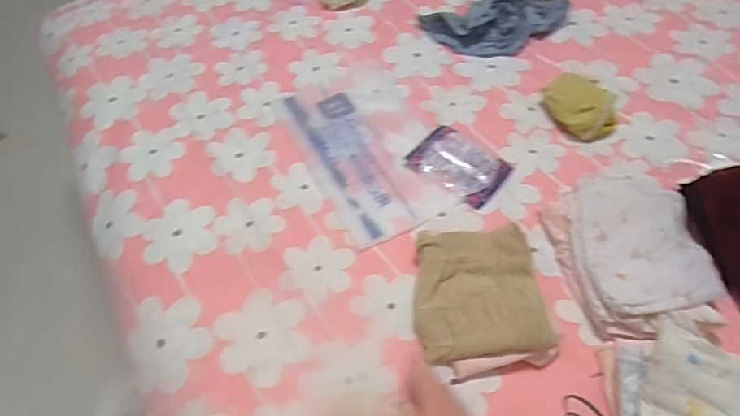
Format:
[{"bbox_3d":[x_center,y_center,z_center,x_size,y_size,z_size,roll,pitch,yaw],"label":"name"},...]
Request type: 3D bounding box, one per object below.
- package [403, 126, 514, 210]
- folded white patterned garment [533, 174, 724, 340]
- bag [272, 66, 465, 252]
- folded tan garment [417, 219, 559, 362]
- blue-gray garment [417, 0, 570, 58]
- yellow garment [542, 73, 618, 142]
[{"bbox_3d":[0.109,-0.056,0.634,0.109,0.014,0.081,37,67,24],"label":"package"},{"bbox_3d":[0.280,0.038,0.547,0.153,0.039,0.190,-11,58,-2],"label":"folded white patterned garment"},{"bbox_3d":[-0.004,-0.080,0.661,0.152,0.006,0.263,-24,59,-11],"label":"bag"},{"bbox_3d":[0.107,0.085,0.531,0.121,0.038,0.130,-5,58,2],"label":"folded tan garment"},{"bbox_3d":[0.185,-0.273,0.757,0.203,0.038,0.106,-17,58,-6],"label":"blue-gray garment"},{"bbox_3d":[0.263,-0.129,0.655,0.064,0.036,0.094,-36,62,-17],"label":"yellow garment"}]

